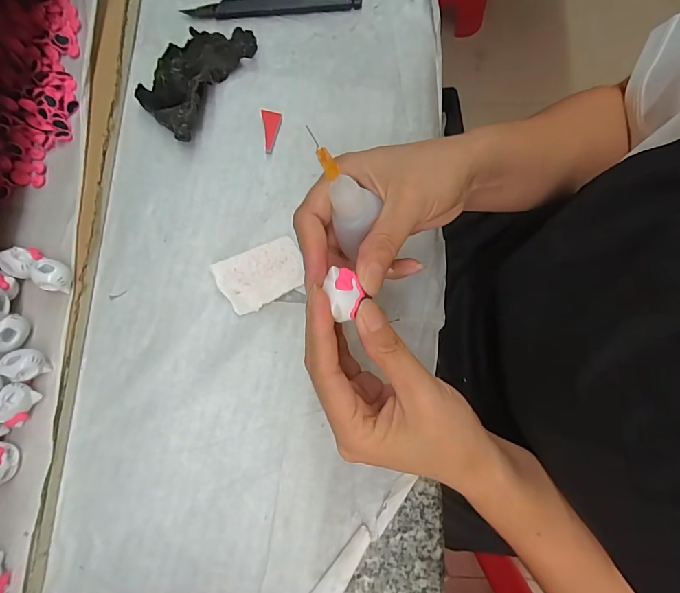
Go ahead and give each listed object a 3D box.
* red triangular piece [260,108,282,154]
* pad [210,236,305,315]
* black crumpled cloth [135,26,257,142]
[{"bbox_3d":[-0.053,-0.133,0.315,0.015,0.006,0.038,-8,80,-1],"label":"red triangular piece"},{"bbox_3d":[-0.058,-0.015,0.292,0.061,0.007,0.043,-21,80,-4],"label":"pad"},{"bbox_3d":[-0.118,-0.176,0.315,0.060,0.024,0.096,31,81,5],"label":"black crumpled cloth"}]

